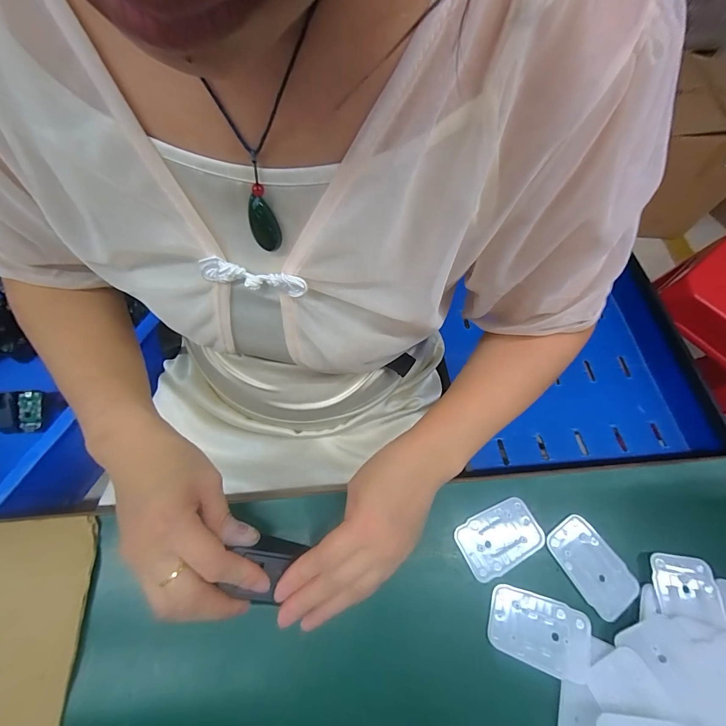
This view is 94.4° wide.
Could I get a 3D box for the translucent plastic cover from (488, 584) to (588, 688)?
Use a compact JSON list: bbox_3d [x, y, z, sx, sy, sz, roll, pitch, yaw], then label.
[{"bbox_3d":[0.131,0.199,0.251,0.069,0.009,0.044,18,65,7],"label":"translucent plastic cover"}]

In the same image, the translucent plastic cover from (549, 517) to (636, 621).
[{"bbox_3d":[0.186,0.163,0.272,0.043,0.004,0.068,-28,68,-14],"label":"translucent plastic cover"}]

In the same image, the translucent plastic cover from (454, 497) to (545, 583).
[{"bbox_3d":[0.114,0.146,0.280,0.069,0.004,0.043,-25,68,-13],"label":"translucent plastic cover"}]

